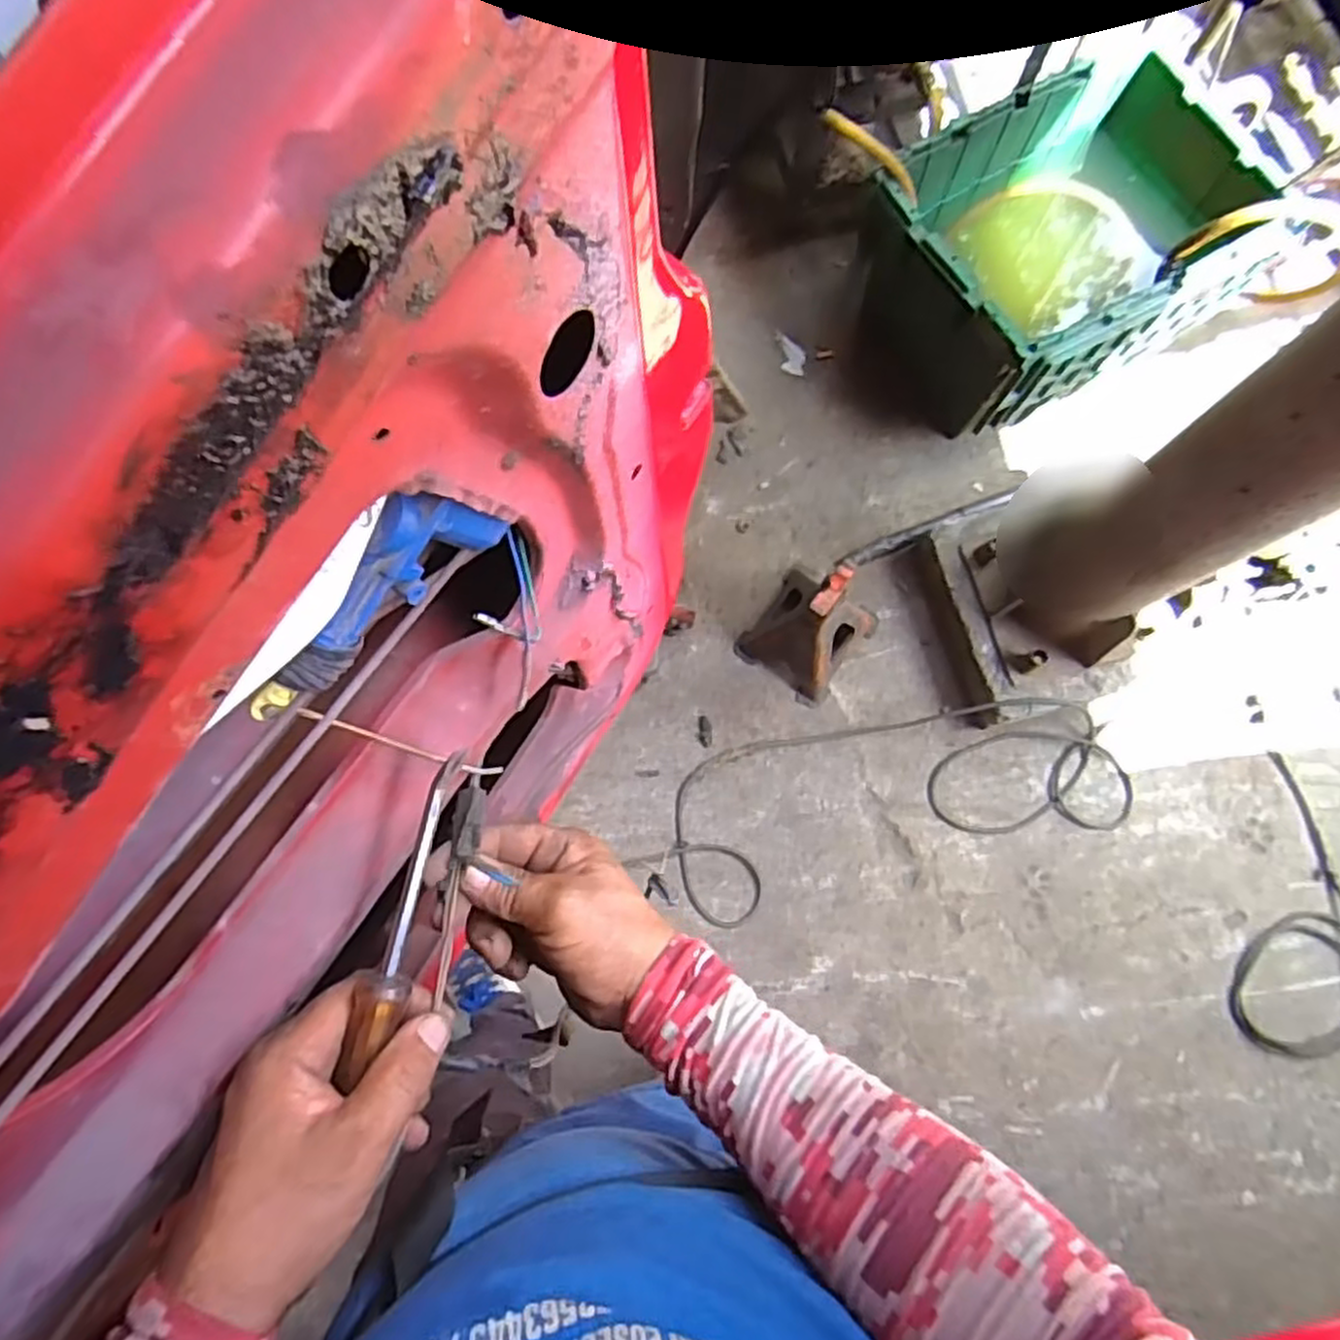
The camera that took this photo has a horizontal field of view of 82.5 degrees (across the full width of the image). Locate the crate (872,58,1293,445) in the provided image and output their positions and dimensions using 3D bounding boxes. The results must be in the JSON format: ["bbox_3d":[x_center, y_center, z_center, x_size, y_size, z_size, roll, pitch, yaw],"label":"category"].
[{"bbox_3d":[0.663,-0.708,1.342,0.560,0.322,0.429,-30,79,-3],"label":"crate"}]

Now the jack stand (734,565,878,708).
[{"bbox_3d":[0.243,-0.093,1.217,0.172,0.254,0.200,37,83,9],"label":"jack stand"}]

